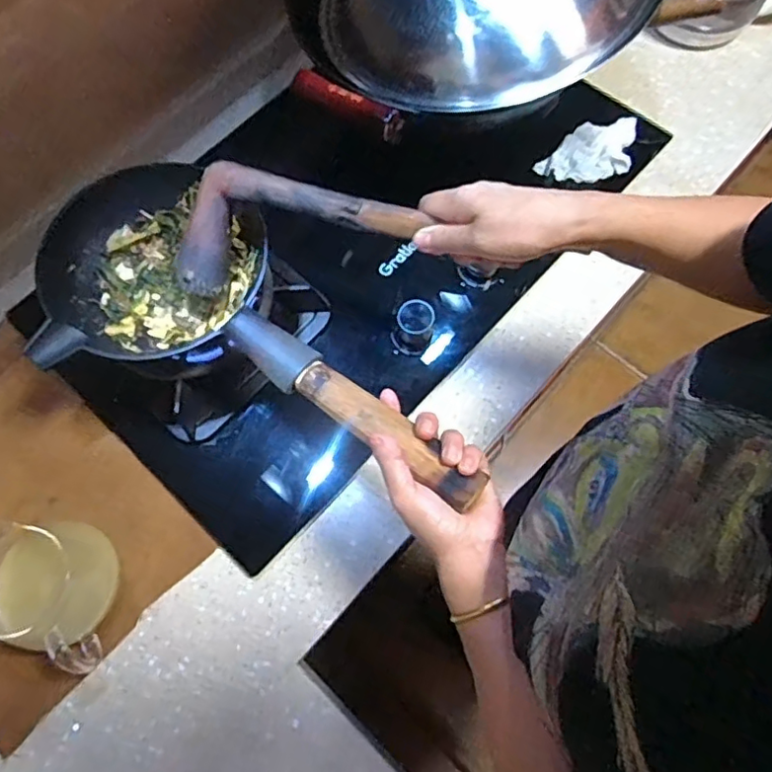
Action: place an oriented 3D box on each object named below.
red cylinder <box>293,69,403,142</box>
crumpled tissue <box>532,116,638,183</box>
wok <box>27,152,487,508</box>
[{"bbox_3d":[-0.036,-0.276,0.572,0.109,0.028,0.019,22,72,-5],"label":"red cylinder"},{"bbox_3d":[0.265,-0.303,0.760,0.139,0.020,0.072,-13,71,-4],"label":"crumpled tissue"},{"bbox_3d":[-0.121,-0.040,0.551,0.478,0.110,0.225,29,73,22],"label":"wok"}]

